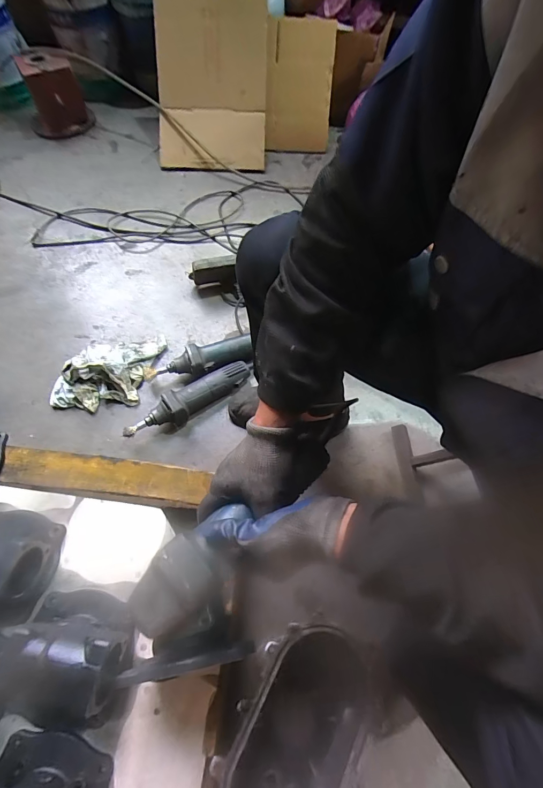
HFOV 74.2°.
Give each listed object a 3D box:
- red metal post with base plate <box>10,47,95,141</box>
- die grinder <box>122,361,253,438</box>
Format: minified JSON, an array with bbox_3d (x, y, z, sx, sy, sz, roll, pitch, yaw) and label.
[{"bbox_3d":[-0.787,-1.080,1.271,0.210,0.218,0.197,-25,65,-13],"label":"red metal post with base plate"},{"bbox_3d":[-0.176,0.010,0.789,0.298,0.055,0.063,-31,66,-17],"label":"die grinder"}]

